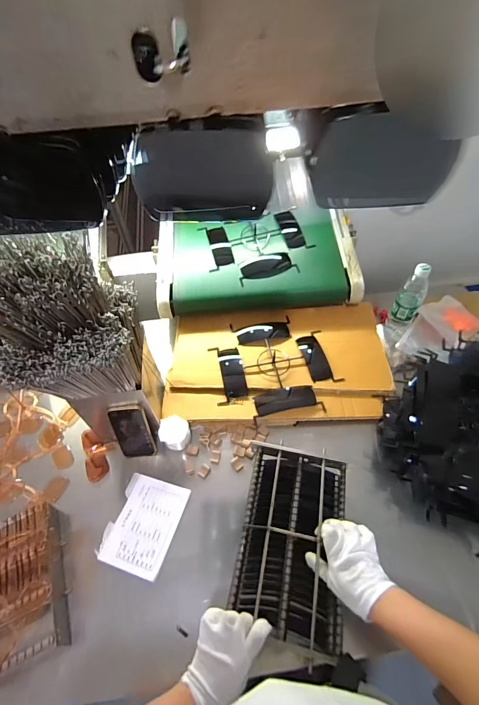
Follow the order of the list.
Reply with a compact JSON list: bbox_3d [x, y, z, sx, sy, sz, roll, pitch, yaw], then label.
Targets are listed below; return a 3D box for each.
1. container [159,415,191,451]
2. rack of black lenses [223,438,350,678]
[{"bbox_3d":[-0.151,0.190,0.796,0.070,0.071,0.064,-14,53,-9],"label":"container"},{"bbox_3d":[0.098,0.351,0.643,0.181,0.145,0.302,9,53,9],"label":"rack of black lenses"}]

